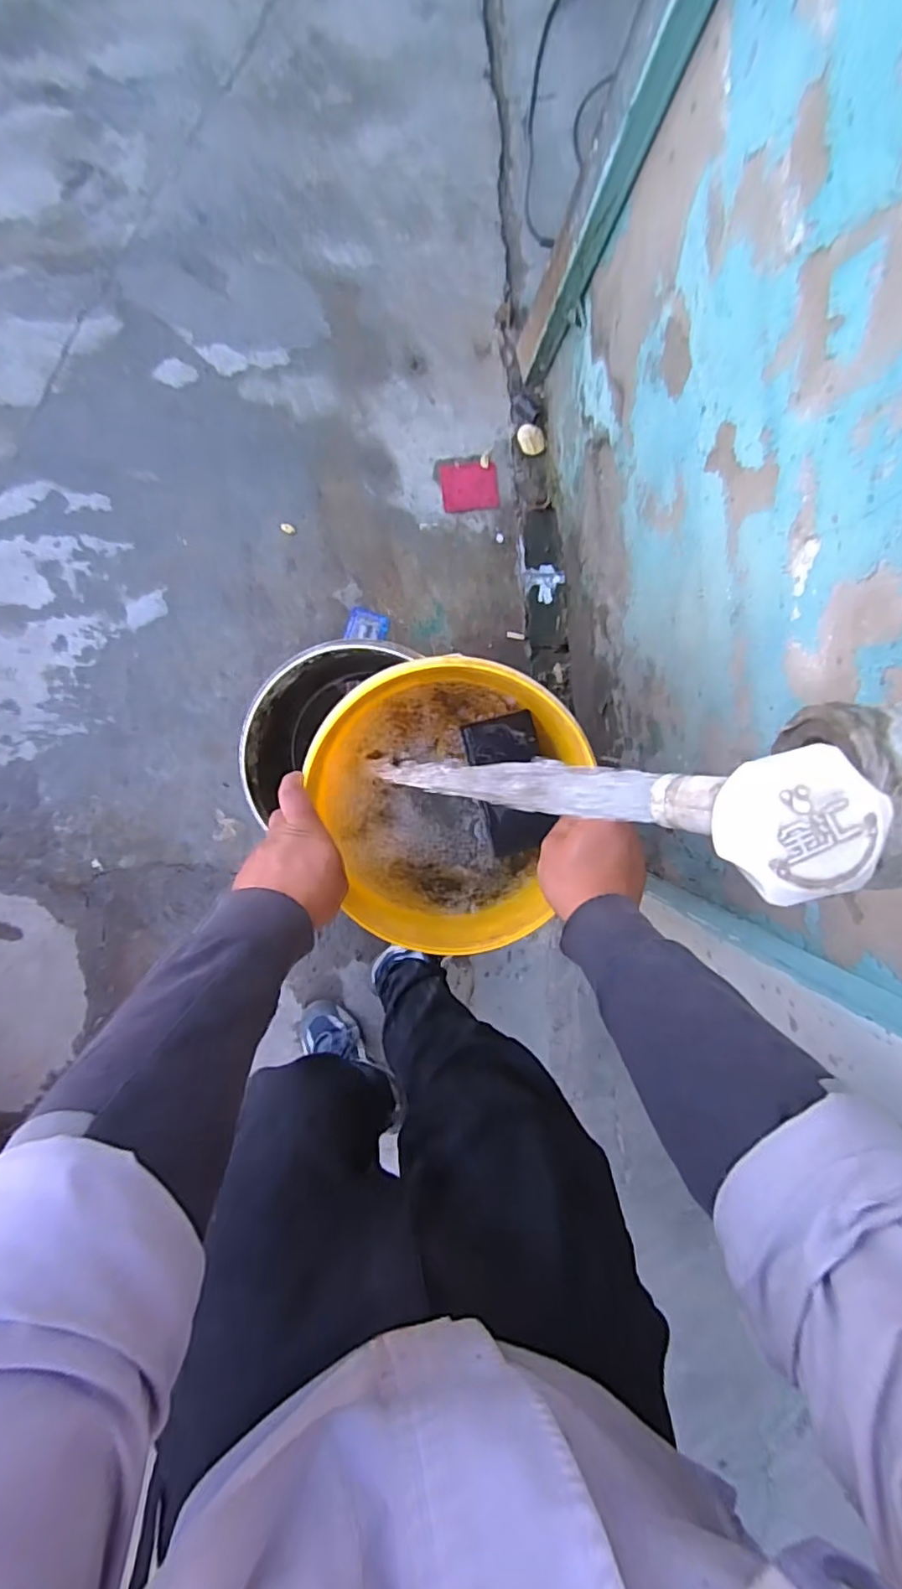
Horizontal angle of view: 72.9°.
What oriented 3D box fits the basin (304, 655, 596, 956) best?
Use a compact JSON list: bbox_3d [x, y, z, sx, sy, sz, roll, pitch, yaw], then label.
[{"bbox_3d":[-0.007,0.007,0.564,0.231,0.095,0.252,10,94,-5],"label":"basin"}]

